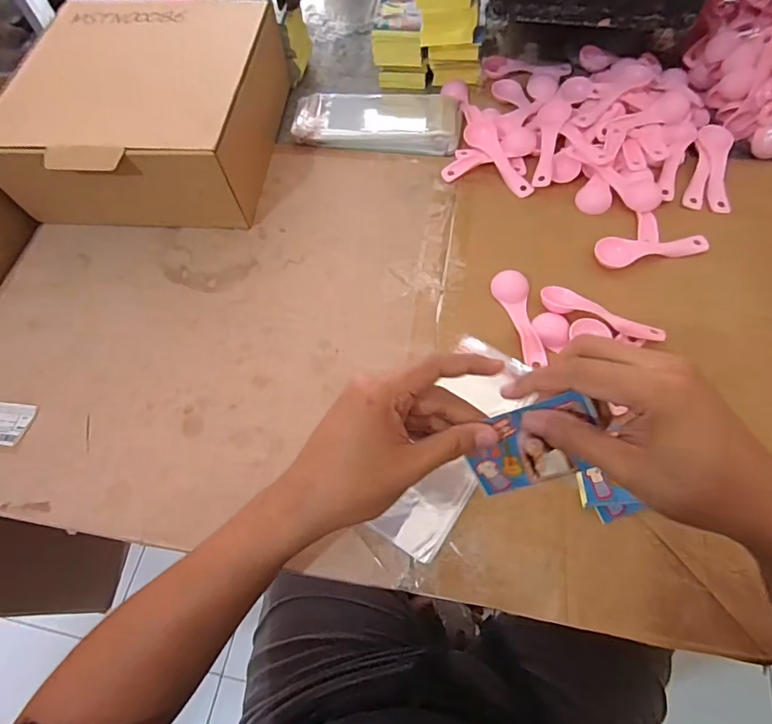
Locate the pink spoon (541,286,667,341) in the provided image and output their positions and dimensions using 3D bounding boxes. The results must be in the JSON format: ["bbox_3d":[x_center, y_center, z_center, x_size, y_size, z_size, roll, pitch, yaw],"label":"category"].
[{"bbox_3d":[0.198,-0.043,0.439,0.111,0.019,0.024,20,67,13],"label":"pink spoon"}]

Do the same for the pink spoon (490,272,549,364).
[{"bbox_3d":[0.128,-0.042,0.445,0.032,0.010,0.102,-12,63,-2],"label":"pink spoon"}]

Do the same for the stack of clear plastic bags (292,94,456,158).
[{"bbox_3d":[-0.009,-0.299,0.575,0.195,0.020,0.095,7,64,7],"label":"stack of clear plastic bags"}]

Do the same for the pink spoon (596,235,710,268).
[{"bbox_3d":[0.261,-0.112,0.466,0.109,0.016,0.030,-10,63,-1],"label":"pink spoon"}]

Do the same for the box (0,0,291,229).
[{"bbox_3d":[-0.262,-0.281,0.529,0.252,0.112,0.262,4,64,6],"label":"box"}]

